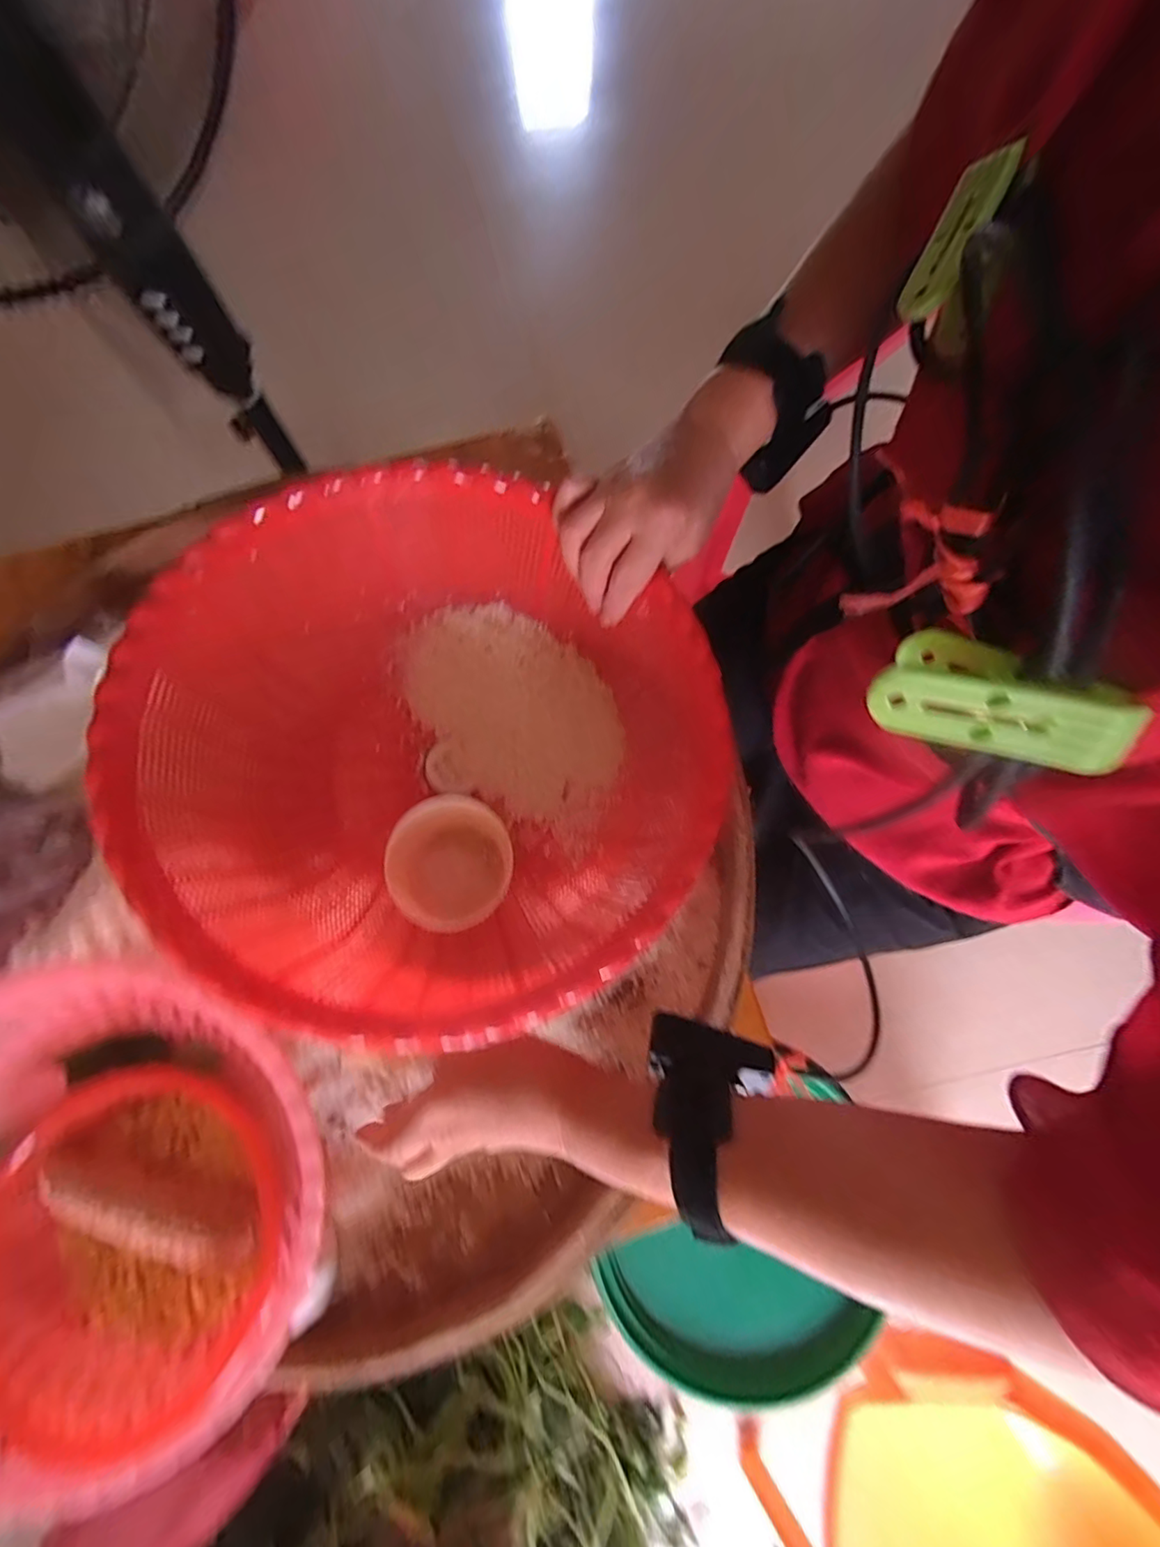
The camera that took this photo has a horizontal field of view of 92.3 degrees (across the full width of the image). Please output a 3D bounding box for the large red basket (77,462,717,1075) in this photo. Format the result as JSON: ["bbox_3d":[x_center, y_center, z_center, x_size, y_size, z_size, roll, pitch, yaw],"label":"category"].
[{"bbox_3d":[-0.091,-0.022,0.377,0.342,0.145,0.327,0,76,1],"label":"large red basket"}]

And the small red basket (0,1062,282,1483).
[{"bbox_3d":[-0.279,0.287,0.339,0.194,0.064,0.176,-27,77,-6],"label":"small red basket"}]

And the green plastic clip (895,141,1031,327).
[{"bbox_3d":[0.130,-0.182,0.192,0.005,0.017,0.047,19,101,-37],"label":"green plastic clip"}]

